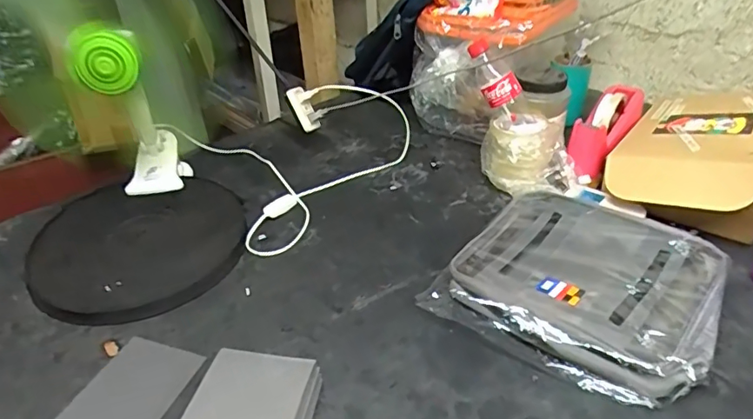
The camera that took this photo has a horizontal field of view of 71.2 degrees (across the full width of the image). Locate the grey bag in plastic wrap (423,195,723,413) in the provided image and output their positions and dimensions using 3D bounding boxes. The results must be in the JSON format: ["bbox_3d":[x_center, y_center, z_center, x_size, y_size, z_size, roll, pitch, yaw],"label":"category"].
[{"bbox_3d":[0.240,0.086,0.620,0.278,0.061,0.249,21,40,31],"label":"grey bag in plastic wrap"}]

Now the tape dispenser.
[{"bbox_3d":[0.369,-0.139,0.847,0.068,0.074,0.209,27,61,37],"label":"tape dispenser"}]

